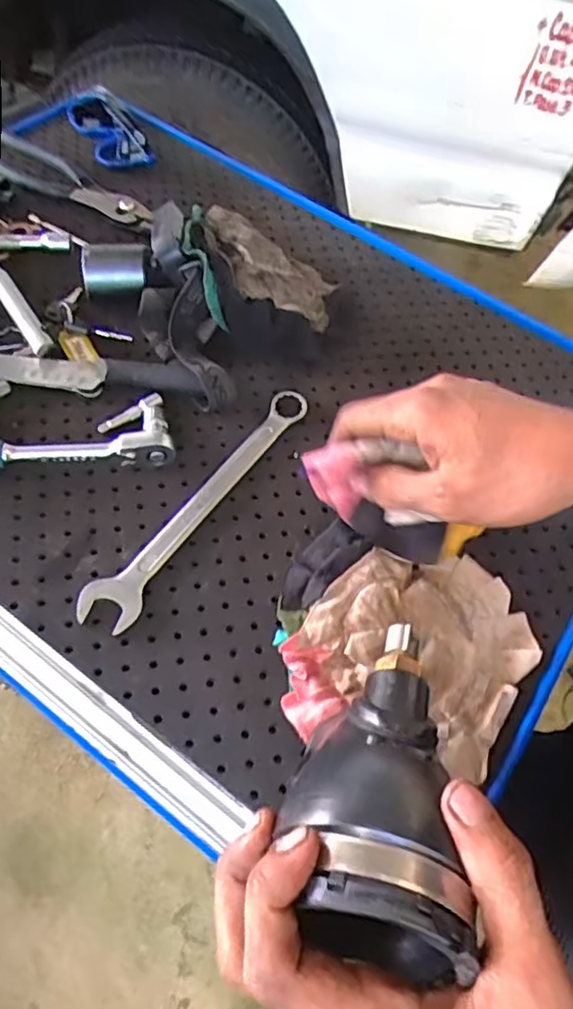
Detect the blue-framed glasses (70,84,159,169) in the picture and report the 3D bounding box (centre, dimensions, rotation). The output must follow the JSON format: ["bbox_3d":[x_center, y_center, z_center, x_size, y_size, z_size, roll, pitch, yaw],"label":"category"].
[{"bbox_3d":[-0.177,-0.378,0.633,0.048,0.027,0.130,-23,64,-21],"label":"blue-framed glasses"}]

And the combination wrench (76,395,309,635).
[{"bbox_3d":[-0.056,-0.007,0.438,0.033,0.011,0.224,31,59,12],"label":"combination wrench"}]

